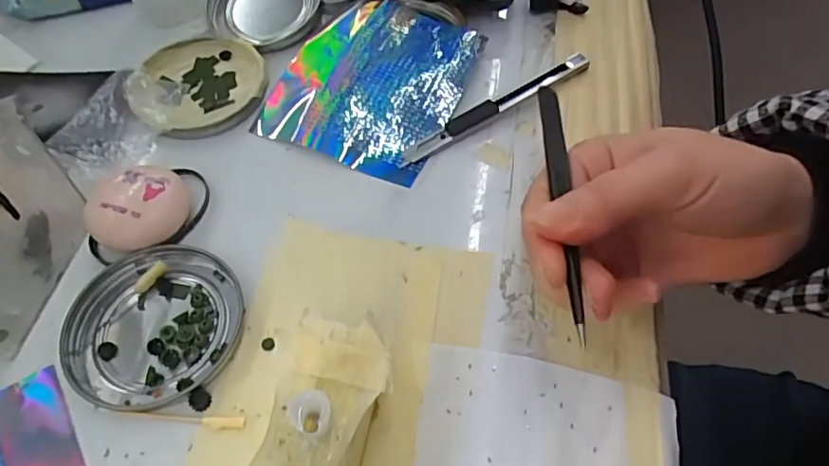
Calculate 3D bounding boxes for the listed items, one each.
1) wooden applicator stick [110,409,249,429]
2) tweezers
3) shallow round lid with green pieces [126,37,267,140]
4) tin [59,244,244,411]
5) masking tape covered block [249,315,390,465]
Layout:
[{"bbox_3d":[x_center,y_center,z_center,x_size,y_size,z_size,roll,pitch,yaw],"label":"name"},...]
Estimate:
[{"bbox_3d":[-0.101,0.079,0.237,0.057,0.004,0.006,3,59,2],"label":"wooden applicator stick"},{"bbox_3d":[0.059,-0.016,0.221,0.010,0.005,0.132,4,51,2],"label":"tweezers"},{"bbox_3d":[-0.131,-0.090,0.342,0.078,0.012,0.079,0,59,0],"label":"shallow round lid with green pieces"},{"bbox_3d":[-0.121,0.042,0.260,0.075,0.009,0.075,-1,59,0],"label":"tin"},{"bbox_3d":[-0.035,0.076,0.215,0.039,0.044,0.079,11,59,7],"label":"masking tape covered block"}]

